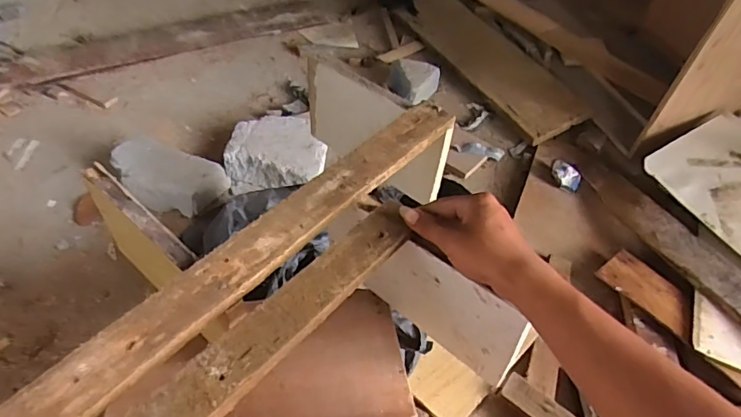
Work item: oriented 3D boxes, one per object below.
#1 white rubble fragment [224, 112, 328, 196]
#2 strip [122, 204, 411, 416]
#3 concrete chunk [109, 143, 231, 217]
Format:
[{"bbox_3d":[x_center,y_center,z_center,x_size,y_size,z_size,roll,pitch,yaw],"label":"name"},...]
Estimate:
[{"bbox_3d":[-0.192,-0.121,1.053,0.197,0.067,0.198,3,51,-3],"label":"white rubble fragment"},{"bbox_3d":[-0.091,0.108,0.401,0.050,0.010,0.360,36,55,21],"label":"strip"},{"bbox_3d":[-0.392,-0.059,0.962,0.211,0.069,0.123,14,51,4],"label":"concrete chunk"}]

